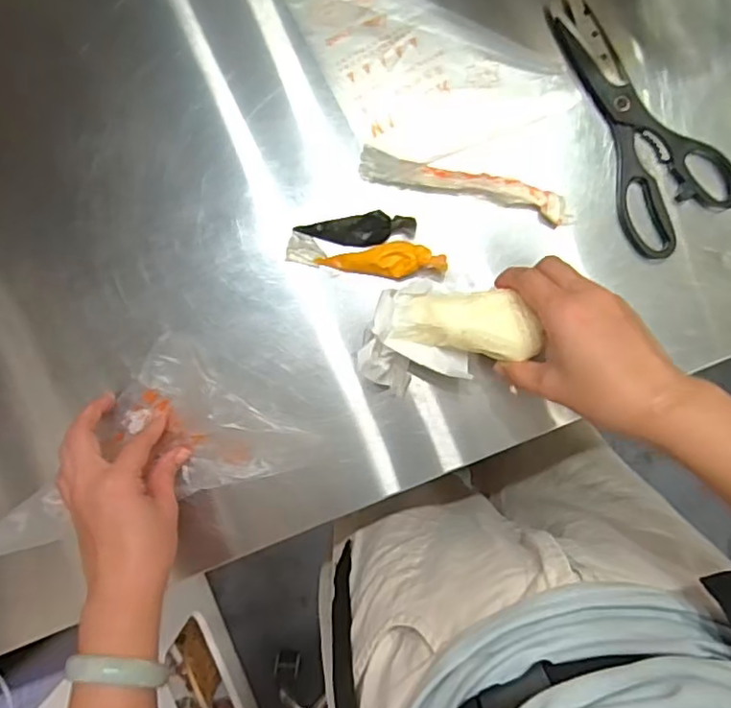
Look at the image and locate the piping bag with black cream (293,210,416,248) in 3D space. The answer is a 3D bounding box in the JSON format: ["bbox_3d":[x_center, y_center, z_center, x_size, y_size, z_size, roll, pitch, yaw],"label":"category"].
[{"bbox_3d":[-0.007,-0.092,0.459,0.088,0.017,0.022,-4,91,1],"label":"piping bag with black cream"}]

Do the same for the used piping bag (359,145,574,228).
[{"bbox_3d":[0.074,-0.124,0.456,0.160,0.017,0.024,14,92,1],"label":"used piping bag"}]

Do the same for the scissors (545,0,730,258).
[{"bbox_3d":[0.192,-0.168,0.455,0.084,0.008,0.184,-37,91,2],"label":"scissors"}]

